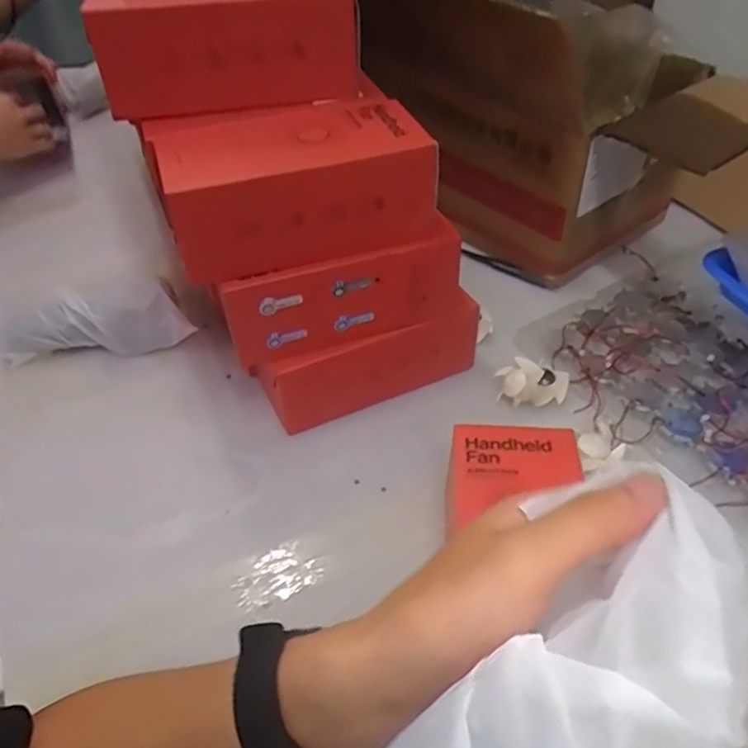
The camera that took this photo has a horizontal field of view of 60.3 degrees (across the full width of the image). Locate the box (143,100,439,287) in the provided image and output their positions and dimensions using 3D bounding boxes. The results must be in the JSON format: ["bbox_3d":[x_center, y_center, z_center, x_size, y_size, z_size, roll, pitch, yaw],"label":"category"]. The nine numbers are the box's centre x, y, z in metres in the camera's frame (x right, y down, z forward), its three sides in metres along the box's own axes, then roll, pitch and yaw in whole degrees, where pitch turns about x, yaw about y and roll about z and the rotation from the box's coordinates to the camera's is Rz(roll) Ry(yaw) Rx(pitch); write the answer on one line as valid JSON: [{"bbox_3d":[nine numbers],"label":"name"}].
[{"bbox_3d":[-0.062,-0.142,0.472,0.184,0.076,0.127,-20,47,-18],"label":"box"}]

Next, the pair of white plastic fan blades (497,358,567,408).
[{"bbox_3d":[0.137,0.008,0.552,0.060,0.022,0.035,2,45,6],"label":"pair of white plastic fan blades"}]

